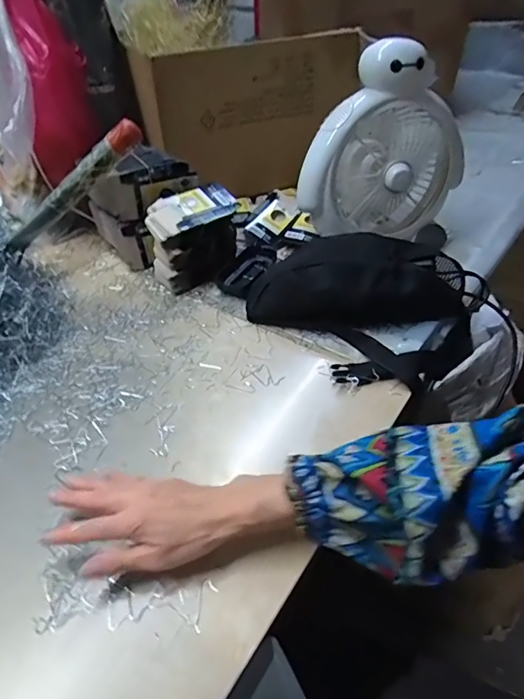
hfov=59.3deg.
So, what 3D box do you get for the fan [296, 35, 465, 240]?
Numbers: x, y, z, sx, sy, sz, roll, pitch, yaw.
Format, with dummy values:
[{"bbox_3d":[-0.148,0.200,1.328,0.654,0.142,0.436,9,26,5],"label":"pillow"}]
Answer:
[{"bbox_3d":[0.173,-0.282,0.664,0.241,0.263,0.108,-4,45,-3],"label":"fan"}]

